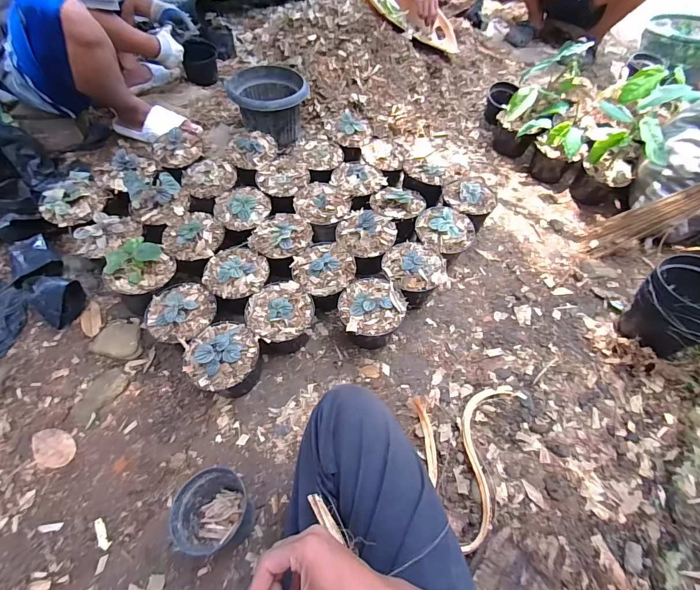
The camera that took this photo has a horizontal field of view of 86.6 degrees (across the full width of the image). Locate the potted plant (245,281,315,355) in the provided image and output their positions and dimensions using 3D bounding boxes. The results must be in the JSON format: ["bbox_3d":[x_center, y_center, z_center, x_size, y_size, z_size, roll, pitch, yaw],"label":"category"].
[{"bbox_3d":[-0.156,0.054,0.845,0.139,0.113,0.141,-5,57,-7],"label":"potted plant"}]

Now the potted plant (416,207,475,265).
[{"bbox_3d":[0.240,-0.144,0.985,0.145,0.128,0.145,2,59,-3],"label":"potted plant"}]

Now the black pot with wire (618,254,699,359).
[{"bbox_3d":[0.723,0.039,0.846,0.155,0.240,0.168,-25,62,-19],"label":"black pot with wire"}]

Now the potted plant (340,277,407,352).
[{"bbox_3d":[0.046,0.043,0.859,0.144,0.112,0.144,-15,59,-14],"label":"potted plant"}]

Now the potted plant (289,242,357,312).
[{"bbox_3d":[-0.064,-0.039,0.907,0.144,0.112,0.144,2,57,-3],"label":"potted plant"}]

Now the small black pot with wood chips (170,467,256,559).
[{"bbox_3d":[-0.231,0.371,0.641,0.107,0.120,0.116,2,57,-3],"label":"small black pot with wood chips"}]

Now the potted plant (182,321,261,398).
[{"bbox_3d":[-0.263,0.134,0.784,0.146,0.117,0.136,2,57,-3],"label":"potted plant"}]

